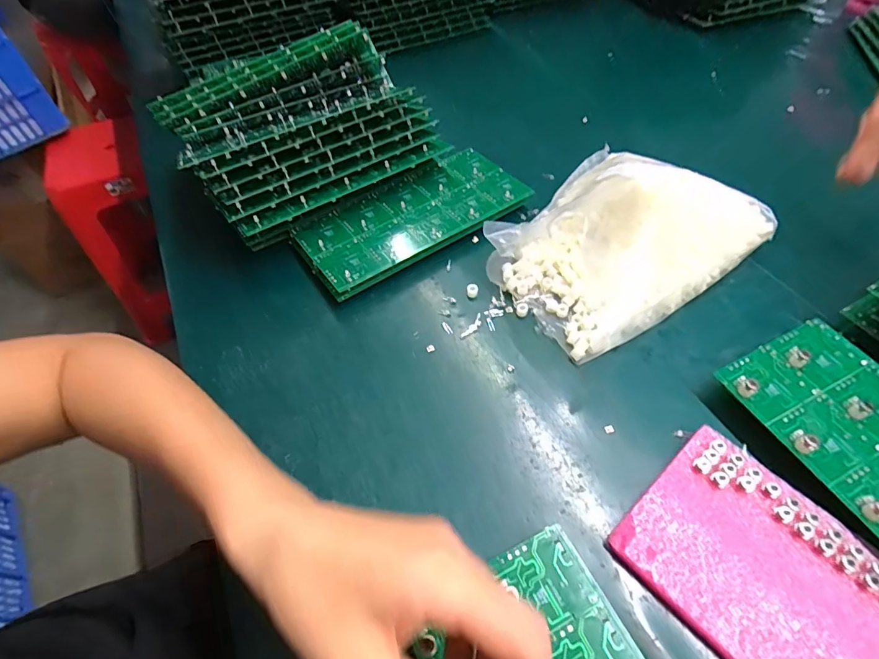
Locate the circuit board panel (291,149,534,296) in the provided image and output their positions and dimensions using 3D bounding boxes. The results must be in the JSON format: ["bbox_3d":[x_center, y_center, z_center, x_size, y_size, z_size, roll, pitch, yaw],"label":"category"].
[{"bbox_3d":[-0.028,-0.116,0.449,0.220,0.011,0.107,-29,56,-18],"label":"circuit board panel"}]

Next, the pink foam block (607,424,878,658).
[{"bbox_3d":[0.186,0.140,0.261,0.107,0.019,0.137,-35,59,-23],"label":"pink foam block"}]

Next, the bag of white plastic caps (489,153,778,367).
[{"bbox_3d":[0.168,-0.085,0.383,0.218,0.095,0.127,-27,56,-18],"label":"bag of white plastic caps"}]

